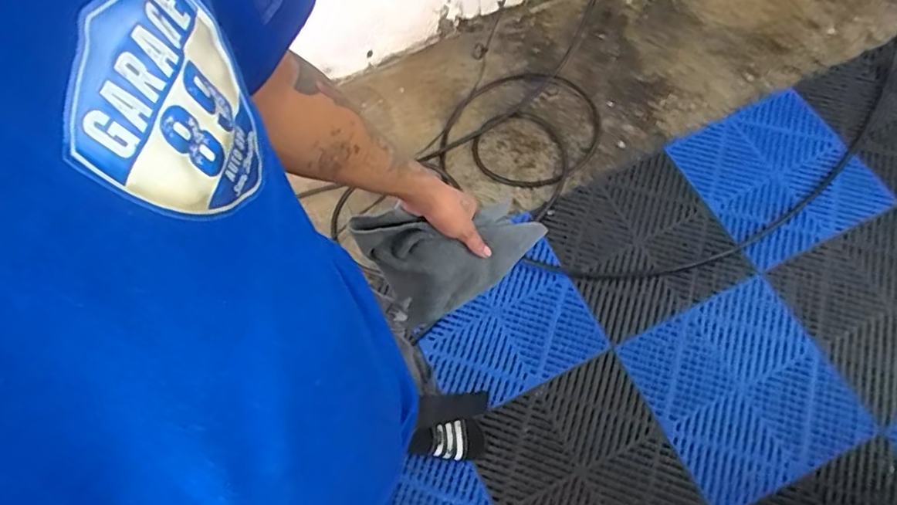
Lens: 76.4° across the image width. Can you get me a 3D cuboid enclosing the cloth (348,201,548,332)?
[{"bbox_3d":[0.009,-0.007,0.694,0.201,0.170,0.027,-28,28,0],"label":"cloth"}]

